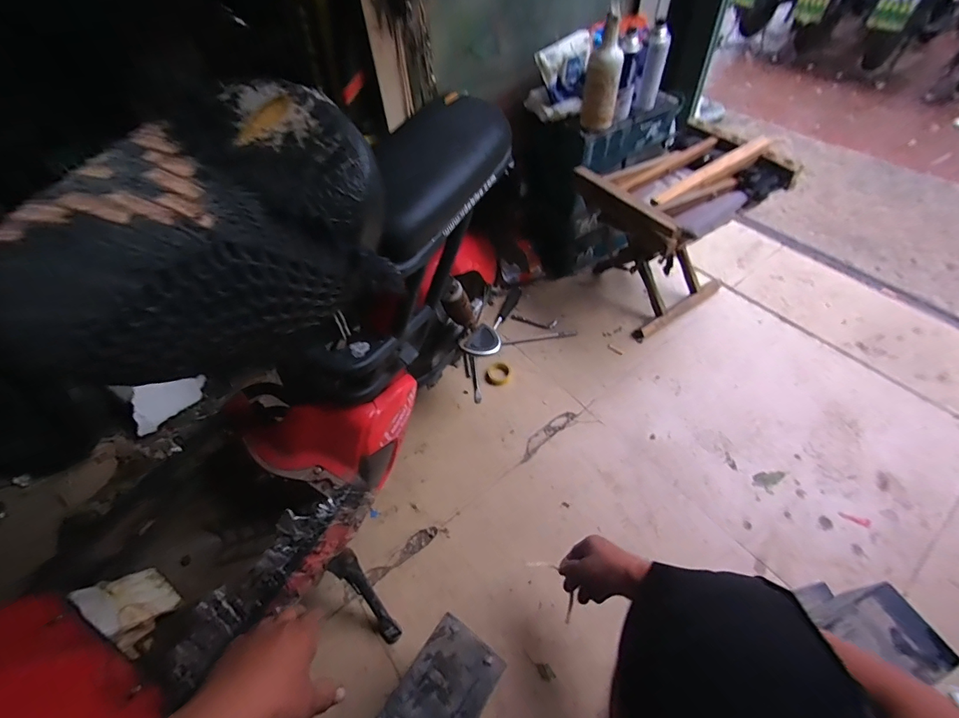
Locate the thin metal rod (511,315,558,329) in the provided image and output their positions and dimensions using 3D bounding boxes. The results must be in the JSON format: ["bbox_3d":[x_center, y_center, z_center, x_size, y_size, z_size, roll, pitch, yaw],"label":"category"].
[{"bbox_3d":[0.142,-0.098,1.105,0.120,0.005,0.030,11,53,11],"label":"thin metal rod"}]

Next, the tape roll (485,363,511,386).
[{"bbox_3d":[0.045,0.032,0.999,0.056,0.017,0.058,-2,55,3],"label":"tape roll"}]

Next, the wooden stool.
[{"bbox_3d":[0.448,-0.310,1.028,0.373,0.357,0.290,-27,58,-17],"label":"wooden stool"}]

